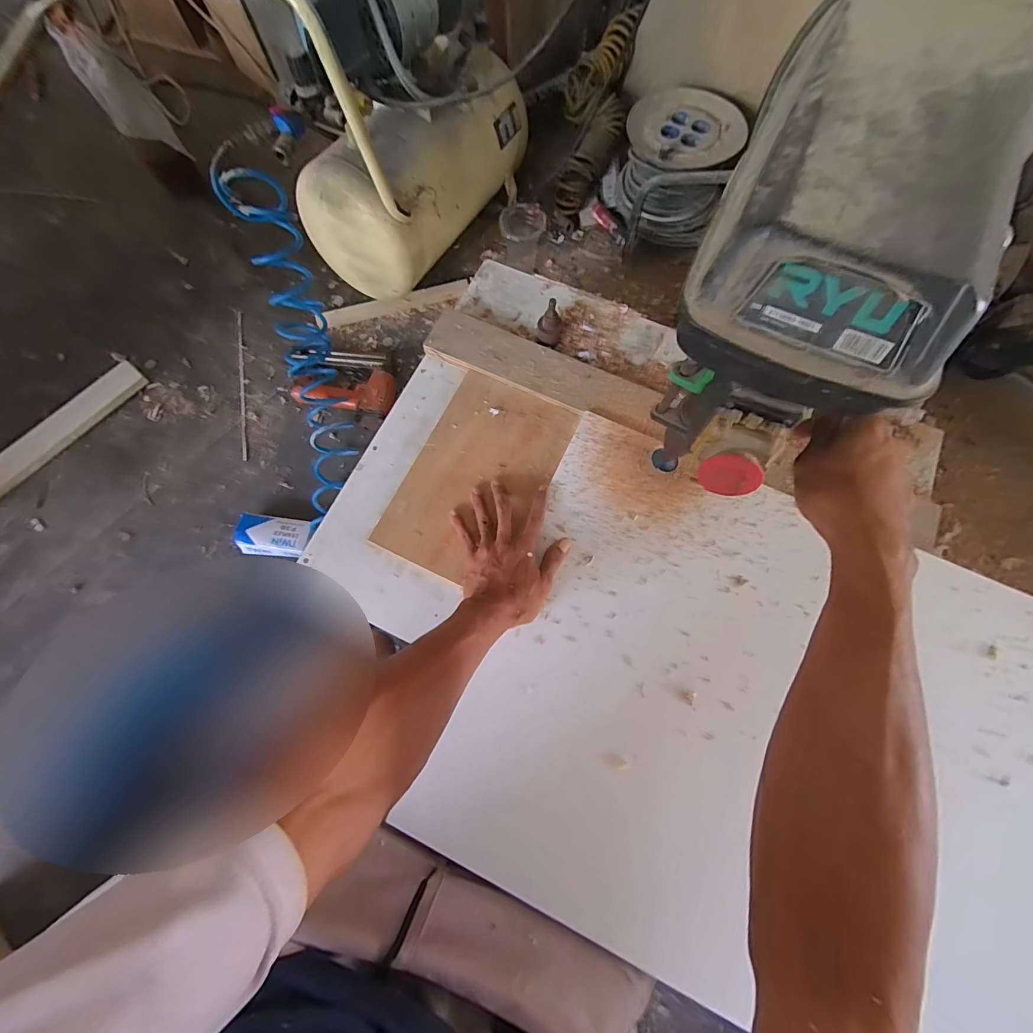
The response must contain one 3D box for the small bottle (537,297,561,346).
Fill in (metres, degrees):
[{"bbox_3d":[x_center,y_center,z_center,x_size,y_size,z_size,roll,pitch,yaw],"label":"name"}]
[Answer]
[{"bbox_3d":[0.047,-0.272,0.611,0.033,0.073,0.029,5,74,2],"label":"small bottle"}]

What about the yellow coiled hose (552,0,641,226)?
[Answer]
[{"bbox_3d":[0.167,-0.877,0.945,0.133,0.094,0.412,19,104,7],"label":"yellow coiled hose"}]

